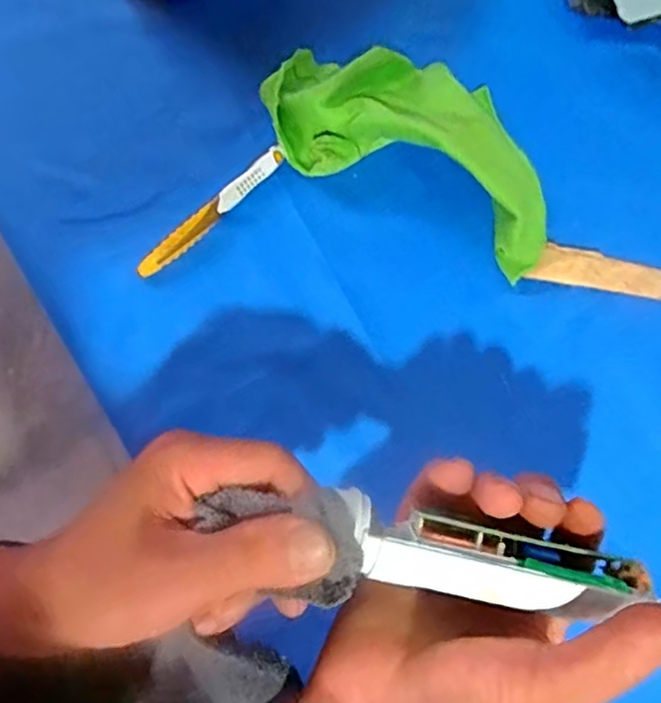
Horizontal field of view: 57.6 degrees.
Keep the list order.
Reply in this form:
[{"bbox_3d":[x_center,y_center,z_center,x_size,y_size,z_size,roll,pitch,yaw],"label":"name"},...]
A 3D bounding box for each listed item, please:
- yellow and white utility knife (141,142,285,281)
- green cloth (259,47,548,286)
[{"bbox_3d":[-0.072,-0.085,0.369,0.113,0.009,0.011,-44,81,-8],"label":"yellow and white utility knife"},{"bbox_3d":[0.055,-0.133,0.365,0.189,0.039,0.096,28,80,6],"label":"green cloth"}]

